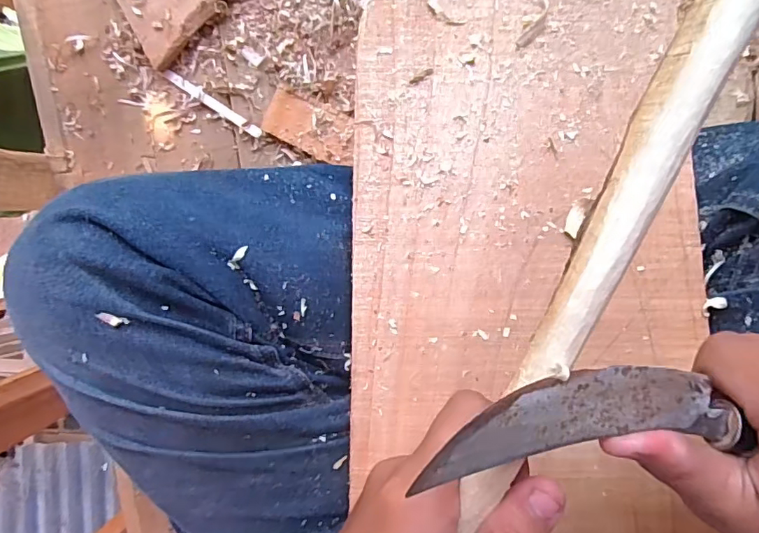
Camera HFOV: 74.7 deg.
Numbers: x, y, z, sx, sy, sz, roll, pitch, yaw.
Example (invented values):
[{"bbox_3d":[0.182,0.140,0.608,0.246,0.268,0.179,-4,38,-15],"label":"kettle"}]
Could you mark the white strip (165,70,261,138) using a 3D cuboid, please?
[{"bbox_3d":[-0.156,-0.153,0.467,0.105,0.007,0.010,33,100,1],"label":"white strip"}]

